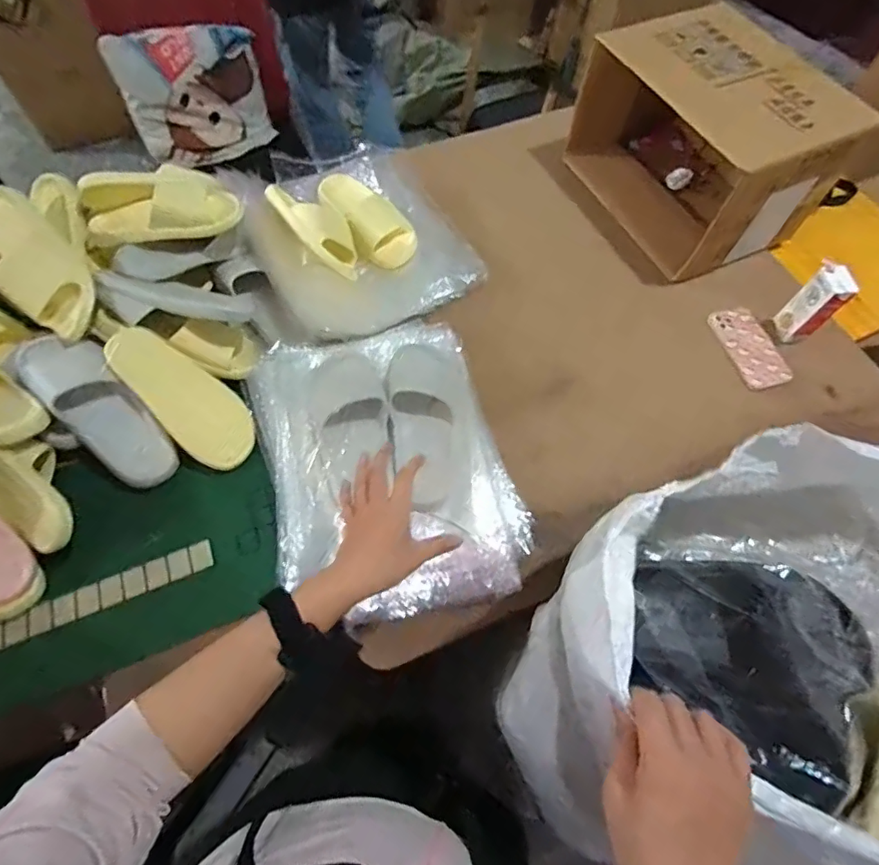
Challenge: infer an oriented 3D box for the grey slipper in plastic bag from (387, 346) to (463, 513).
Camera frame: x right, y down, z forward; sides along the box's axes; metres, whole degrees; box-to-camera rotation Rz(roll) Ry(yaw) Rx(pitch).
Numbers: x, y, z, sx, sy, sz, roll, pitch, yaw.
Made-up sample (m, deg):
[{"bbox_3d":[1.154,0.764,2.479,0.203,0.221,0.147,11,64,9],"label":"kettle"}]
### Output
[{"bbox_3d":[-0.017,-0.033,0.744,0.109,0.067,0.267,-4,64,-3],"label":"grey slipper in plastic bag"}]

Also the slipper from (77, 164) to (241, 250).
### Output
[{"bbox_3d":[-0.456,-0.368,0.829,0.242,0.068,0.123,-17,65,-10],"label":"slipper"}]

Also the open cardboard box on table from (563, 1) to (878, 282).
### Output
[{"bbox_3d":[0.473,-0.522,0.954,0.266,0.281,0.408,-25,66,-13],"label":"open cardboard box on table"}]

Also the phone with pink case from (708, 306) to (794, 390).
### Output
[{"bbox_3d":[0.527,-0.147,0.877,0.083,0.018,0.159,-23,67,0],"label":"phone with pink case"}]

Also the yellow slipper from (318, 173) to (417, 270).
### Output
[{"bbox_3d":[-0.136,-0.386,0.926,0.205,0.055,0.102,44,69,-4],"label":"yellow slipper"}]

